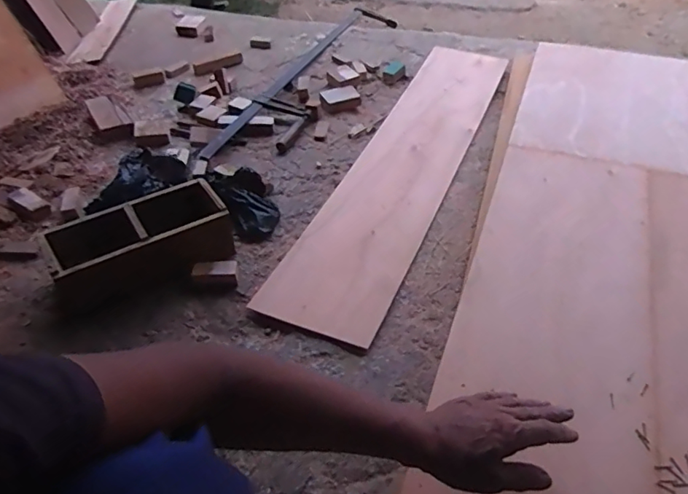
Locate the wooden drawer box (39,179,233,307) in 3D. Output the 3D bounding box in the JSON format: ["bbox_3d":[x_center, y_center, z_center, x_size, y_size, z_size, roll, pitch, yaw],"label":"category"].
[{"bbox_3d":[-0.356,-0.006,0.917,0.293,0.104,0.133,-21,52,-24],"label":"wooden drawer box"}]

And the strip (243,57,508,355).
[{"bbox_3d":[0.149,-0.199,1.171,0.223,0.021,1.032,17,49,18],"label":"strip"}]

